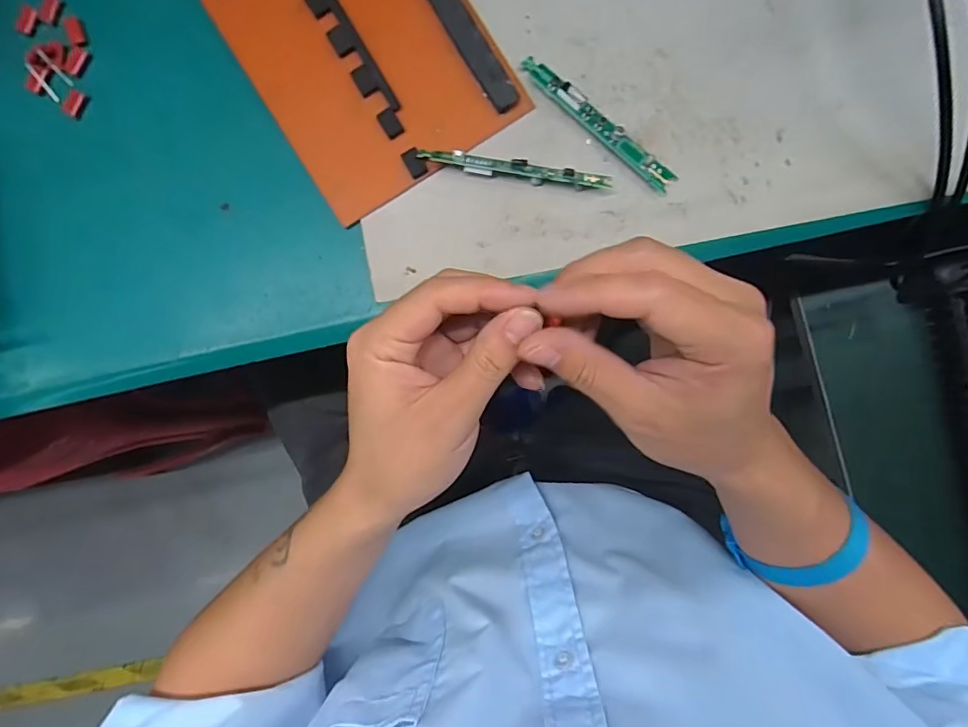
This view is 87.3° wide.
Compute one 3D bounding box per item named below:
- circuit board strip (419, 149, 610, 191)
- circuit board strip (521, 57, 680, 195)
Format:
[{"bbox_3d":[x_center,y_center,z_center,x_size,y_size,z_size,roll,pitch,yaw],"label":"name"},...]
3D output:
[{"bbox_3d":[0.017,-0.111,0.290,0.108,0.008,0.010,10,91,3],"label":"circuit board strip"},{"bbox_3d":[0.065,-0.137,0.289,0.108,0.007,0.014,42,92,2],"label":"circuit board strip"}]

